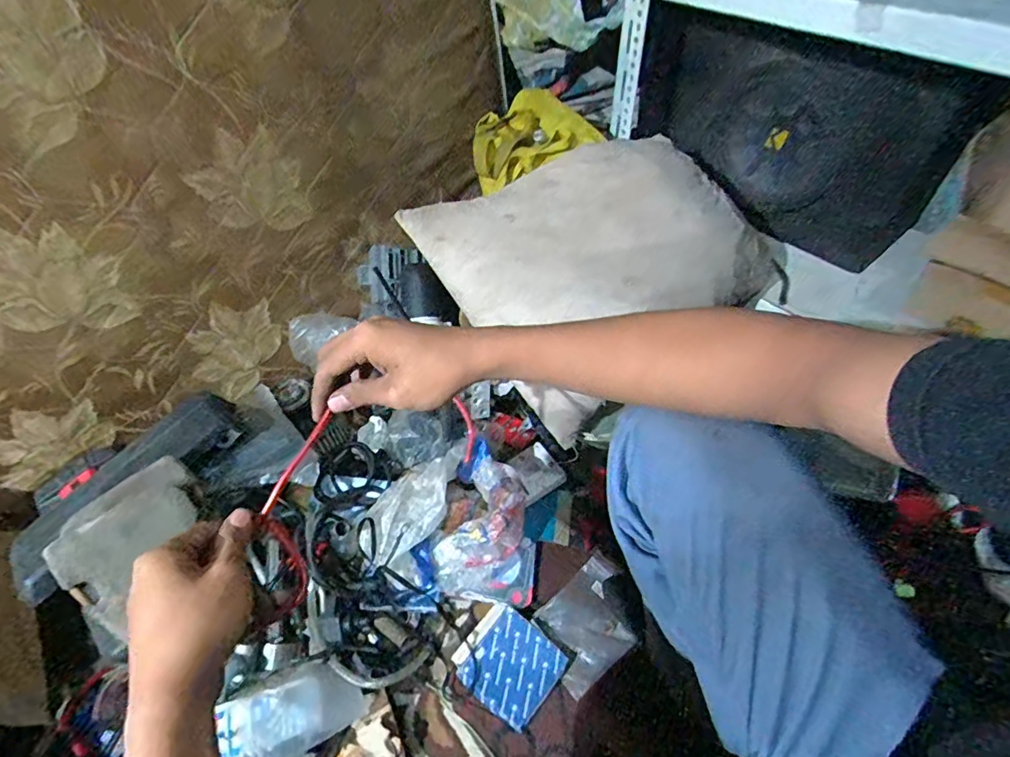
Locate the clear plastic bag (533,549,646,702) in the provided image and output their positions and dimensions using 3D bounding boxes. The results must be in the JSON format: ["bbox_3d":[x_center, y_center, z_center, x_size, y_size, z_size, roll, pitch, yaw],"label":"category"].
[{"bbox_3d":[0.127,0.352,0.728,0.168,0.016,0.119,-36,55,-23],"label":"clear plastic bag"}]

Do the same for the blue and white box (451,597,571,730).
[{"bbox_3d":[0.003,0.389,0.688,0.129,0.020,0.112,31,59,28],"label":"blue and white box"}]

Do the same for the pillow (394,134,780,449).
[{"bbox_3d":[0.153,-0.221,0.781,0.491,0.130,0.378,-38,75,-12],"label":"pillow"}]

